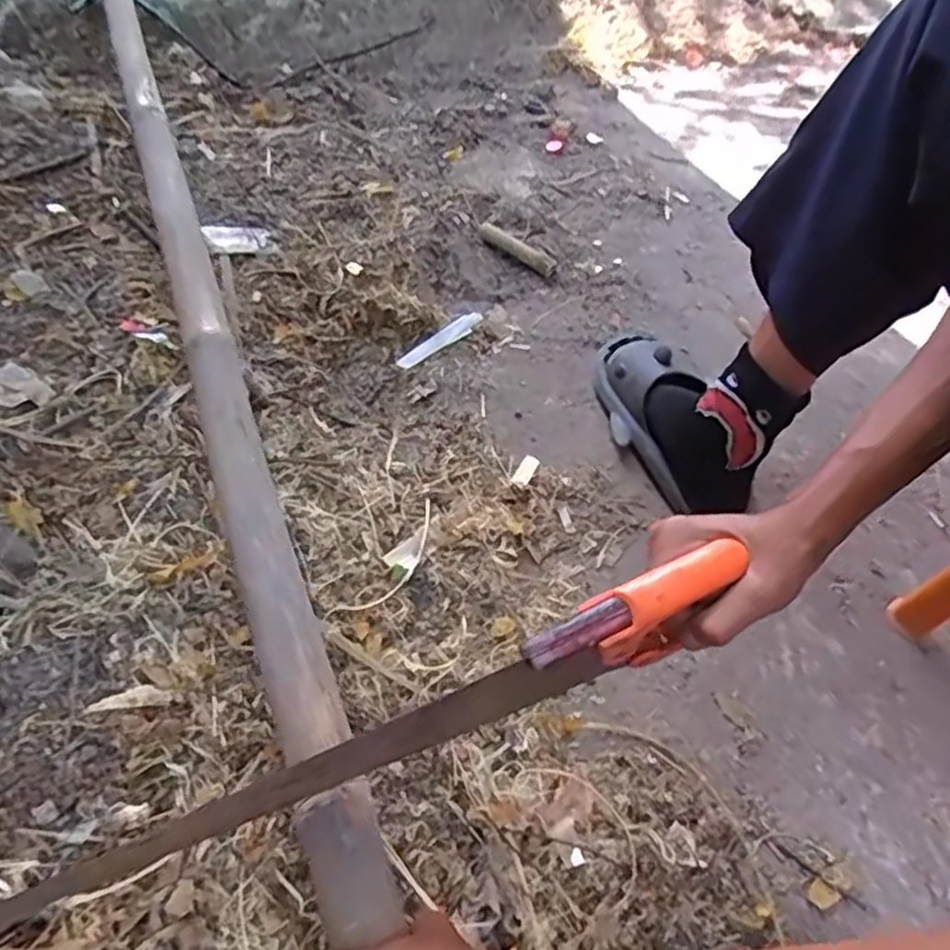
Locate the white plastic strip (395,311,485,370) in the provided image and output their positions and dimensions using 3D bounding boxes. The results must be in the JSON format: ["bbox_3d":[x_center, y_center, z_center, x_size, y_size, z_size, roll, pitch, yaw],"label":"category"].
[{"bbox_3d":[-0.044,-0.182,0.964,0.028,0.011,0.144,37,57,22],"label":"white plastic strip"}]

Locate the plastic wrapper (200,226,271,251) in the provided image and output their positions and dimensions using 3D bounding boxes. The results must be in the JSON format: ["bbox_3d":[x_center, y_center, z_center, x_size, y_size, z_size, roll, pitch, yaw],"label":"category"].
[{"bbox_3d":[-0.333,-0.333,1.007,0.089,0.008,0.051,-19,66,-34],"label":"plastic wrapper"}]

